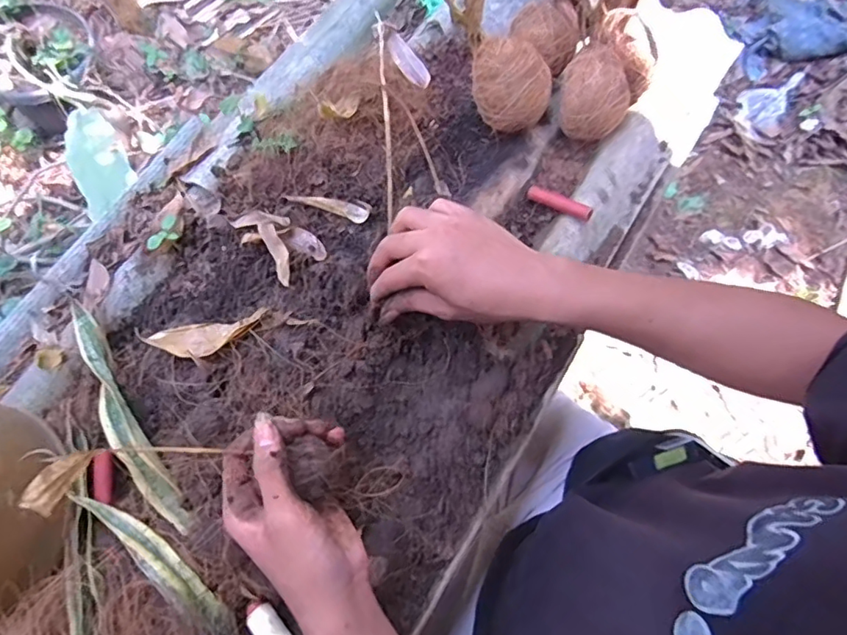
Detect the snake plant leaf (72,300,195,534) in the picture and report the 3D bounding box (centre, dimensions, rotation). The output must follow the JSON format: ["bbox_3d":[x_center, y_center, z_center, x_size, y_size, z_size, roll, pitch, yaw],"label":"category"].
[{"bbox_3d":[-0.229,0.074,0.418,0.031,0.027,0.197,-34,76,-11],"label":"snake plant leaf"}]

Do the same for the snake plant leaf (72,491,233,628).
[{"bbox_3d":[-0.186,0.164,0.383,0.137,0.017,0.020,38,75,11],"label":"snake plant leaf"}]

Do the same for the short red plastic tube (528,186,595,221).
[{"bbox_3d":[0.119,-0.102,0.492,0.063,0.012,0.013,28,73,25],"label":"short red plastic tube"}]

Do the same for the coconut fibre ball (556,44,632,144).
[{"bbox_3d":[0.148,-0.197,0.487,0.055,0.051,0.059,0,72,-1],"label":"coconut fibre ball"}]

